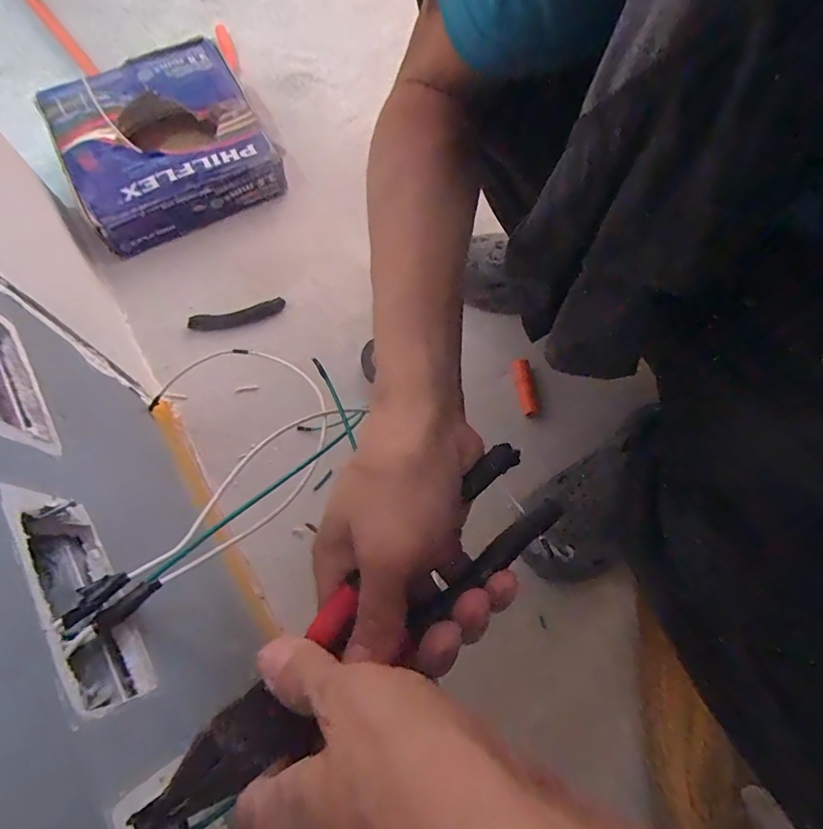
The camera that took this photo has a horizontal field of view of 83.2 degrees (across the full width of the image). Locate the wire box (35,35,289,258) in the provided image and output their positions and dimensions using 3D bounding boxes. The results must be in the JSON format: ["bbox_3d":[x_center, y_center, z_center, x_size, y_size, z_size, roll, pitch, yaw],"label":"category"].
[{"bbox_3d":[-0.355,-0.392,0.672,0.261,0.098,0.259,-26,70,-11],"label":"wire box"}]

